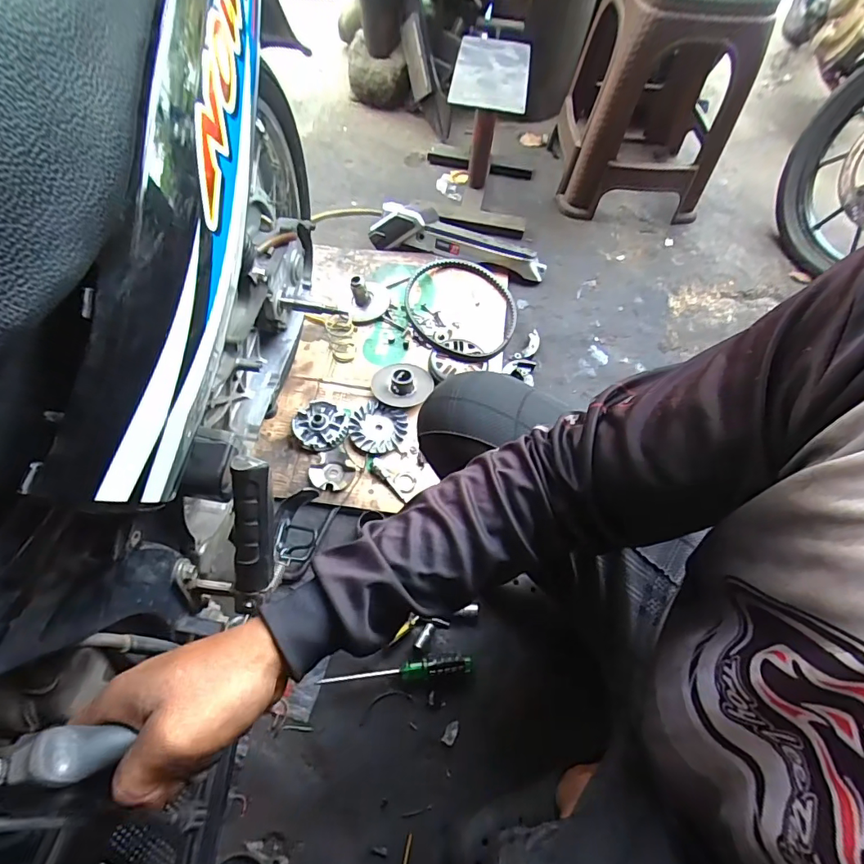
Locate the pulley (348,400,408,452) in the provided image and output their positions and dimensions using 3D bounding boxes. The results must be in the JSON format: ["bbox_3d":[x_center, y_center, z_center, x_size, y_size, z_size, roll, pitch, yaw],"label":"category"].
[{"bbox_3d":[-0.101,-0.009,0.879,0.106,0.017,0.097,1,62,-2],"label":"pulley"}]

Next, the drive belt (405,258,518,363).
[{"bbox_3d":[0.062,-0.260,1.012,0.243,0.024,0.287,4,62,0],"label":"drive belt"}]

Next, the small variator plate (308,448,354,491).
[{"bbox_3d":[-0.176,0.070,0.841,0.066,0.013,0.074,39,67,17],"label":"small variator plate"}]

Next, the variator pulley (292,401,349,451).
[{"bbox_3d":[-0.207,-0.014,0.882,0.103,0.021,0.091,35,66,16],"label":"variator pulley"}]

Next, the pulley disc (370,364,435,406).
[{"bbox_3d":[-0.057,-0.095,0.924,0.120,0.033,0.101,-5,62,-5],"label":"pulley disc"}]

